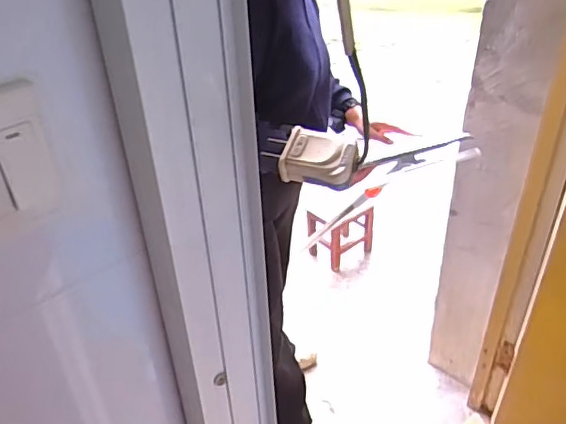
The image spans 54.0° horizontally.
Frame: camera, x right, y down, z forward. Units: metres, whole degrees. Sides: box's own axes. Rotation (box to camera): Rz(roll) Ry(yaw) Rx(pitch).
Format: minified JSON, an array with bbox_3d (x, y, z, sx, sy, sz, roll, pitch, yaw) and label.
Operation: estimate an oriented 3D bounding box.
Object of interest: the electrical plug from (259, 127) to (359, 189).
[{"bbox_3d":[0.020,-0.032,0.355,0.056,0.021,0.032,10,67,19],"label":"electrical plug"}]

